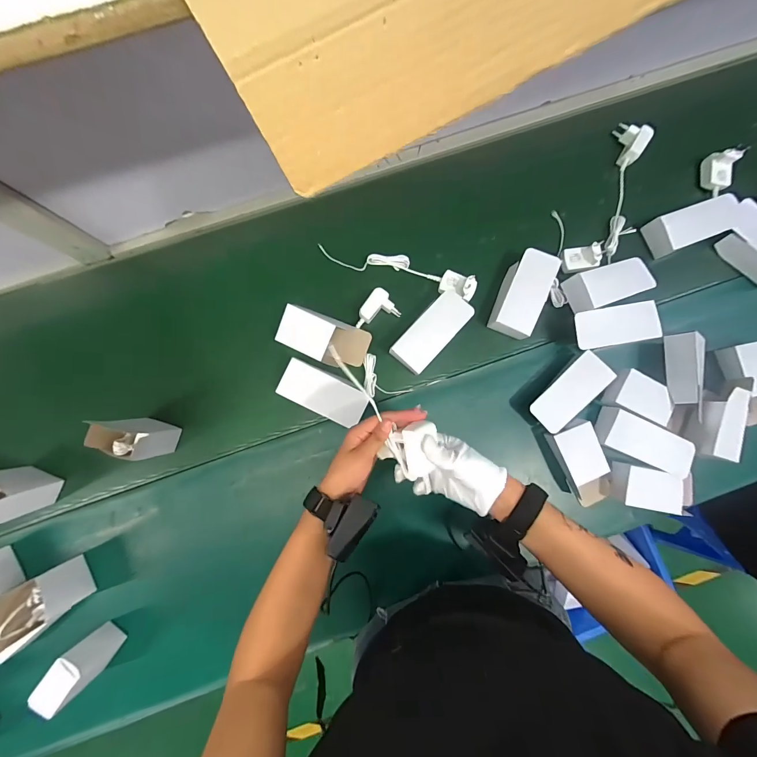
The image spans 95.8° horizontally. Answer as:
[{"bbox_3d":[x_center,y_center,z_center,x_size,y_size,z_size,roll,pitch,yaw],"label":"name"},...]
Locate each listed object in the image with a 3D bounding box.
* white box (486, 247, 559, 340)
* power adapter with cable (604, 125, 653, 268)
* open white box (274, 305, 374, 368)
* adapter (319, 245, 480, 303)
[{"bbox_3d":[0.248,-0.142,0.595,0.078,0.047,0.149,22,85,2],"label":"white box"},{"bbox_3d":[0.447,-0.337,0.615,0.047,0.033,0.258,9,84,1],"label":"power adapter with cable"},{"bbox_3d":[-0.092,-0.065,0.582,0.145,0.063,0.072,18,85,2],"label":"open white box"},{"bbox_3d":[0.033,-0.198,0.598,0.282,0.048,0.048,18,85,2],"label":"adapter"}]

